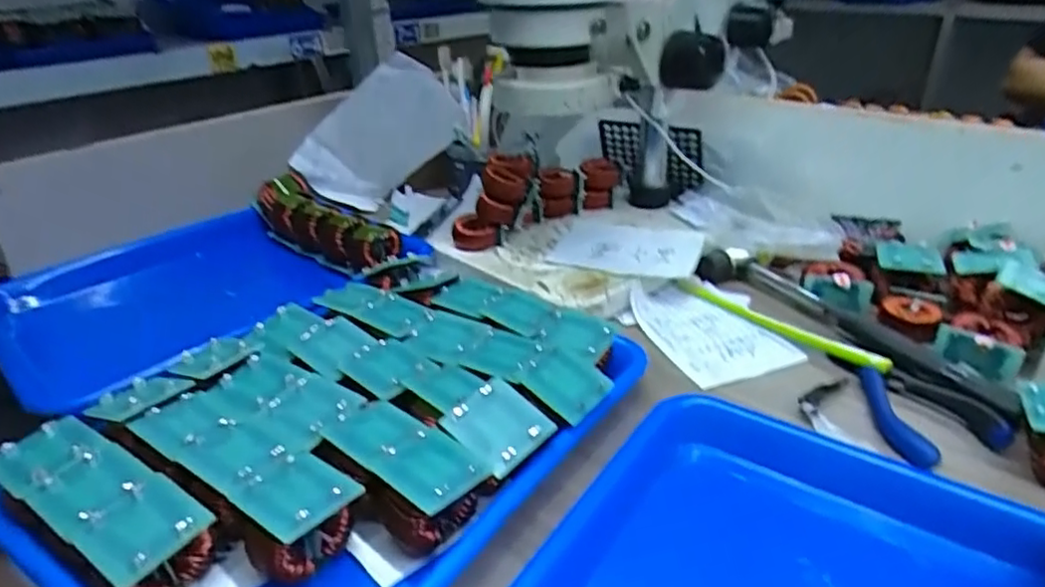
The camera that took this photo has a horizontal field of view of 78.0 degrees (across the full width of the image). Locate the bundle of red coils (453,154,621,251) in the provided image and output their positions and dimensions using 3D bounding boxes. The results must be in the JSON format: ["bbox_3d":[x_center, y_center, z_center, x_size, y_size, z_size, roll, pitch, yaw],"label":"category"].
[{"bbox_3d":[0.013,-0.103,0.646,0.193,0.064,0.068,-23,34,-35],"label":"bundle of red coils"}]

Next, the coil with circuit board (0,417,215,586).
[{"bbox_3d":[-0.212,0.111,0.325,0.137,0.043,0.047,15,33,29],"label":"coil with circuit board"}]

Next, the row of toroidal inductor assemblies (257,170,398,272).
[{"bbox_3d":[-0.198,-0.068,0.649,0.208,0.051,0.050,23,37,39],"label":"row of toroidal inductor assemblies"}]

